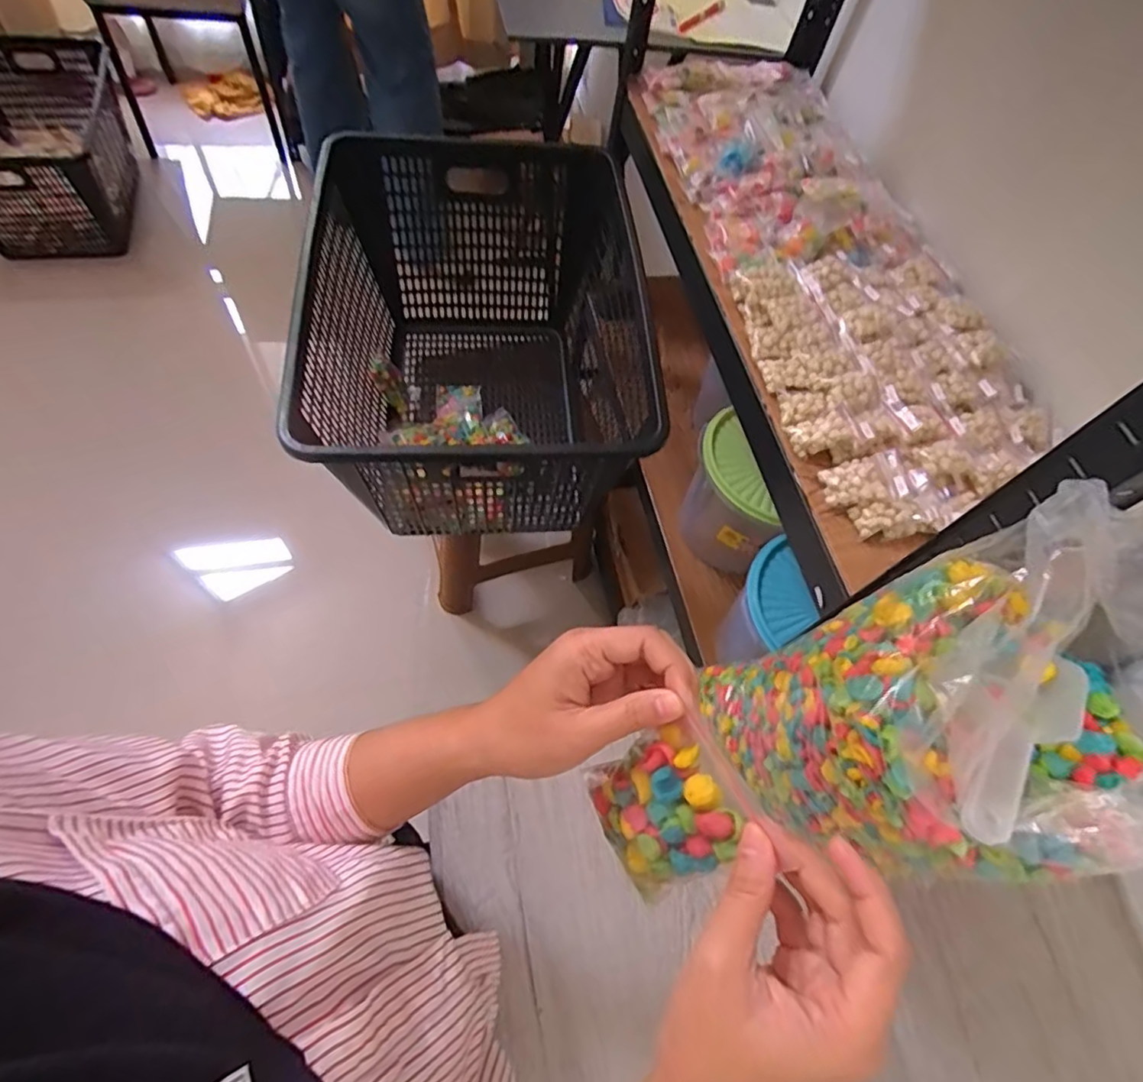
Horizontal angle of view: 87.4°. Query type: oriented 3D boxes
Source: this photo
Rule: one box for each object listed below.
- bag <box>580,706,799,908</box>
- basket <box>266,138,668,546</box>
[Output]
[{"bbox_3d":[0.046,0.127,0.283,0.020,0.088,0.065,-3,55,-48],"label":"bag"},{"bbox_3d":[-0.131,-0.290,0.901,0.476,0.366,0.605,-1,62,-9],"label":"basket"}]

